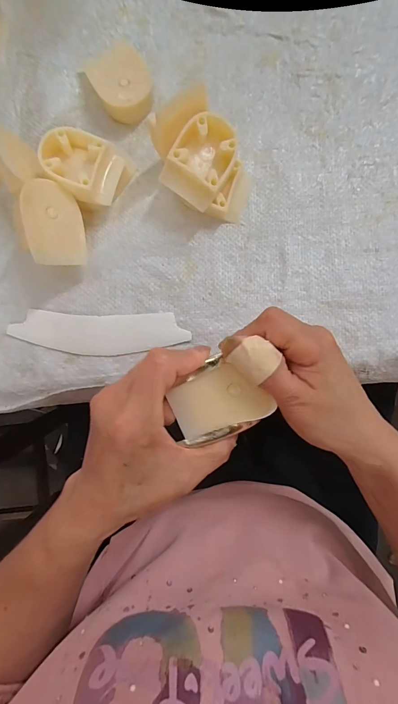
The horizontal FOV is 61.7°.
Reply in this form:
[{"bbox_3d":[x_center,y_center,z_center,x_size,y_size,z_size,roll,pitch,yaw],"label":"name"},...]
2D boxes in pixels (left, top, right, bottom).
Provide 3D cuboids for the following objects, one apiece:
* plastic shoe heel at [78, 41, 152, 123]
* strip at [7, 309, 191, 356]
[{"bbox_3d":[-0.066,-0.232,0.293,0.050,0.024,0.051,-24,86,1],"label":"plastic shoe heel"},{"bbox_3d":[-0.087,-0.016,0.293,0.152,0.005,0.036,2,89,2],"label":"strip"}]

